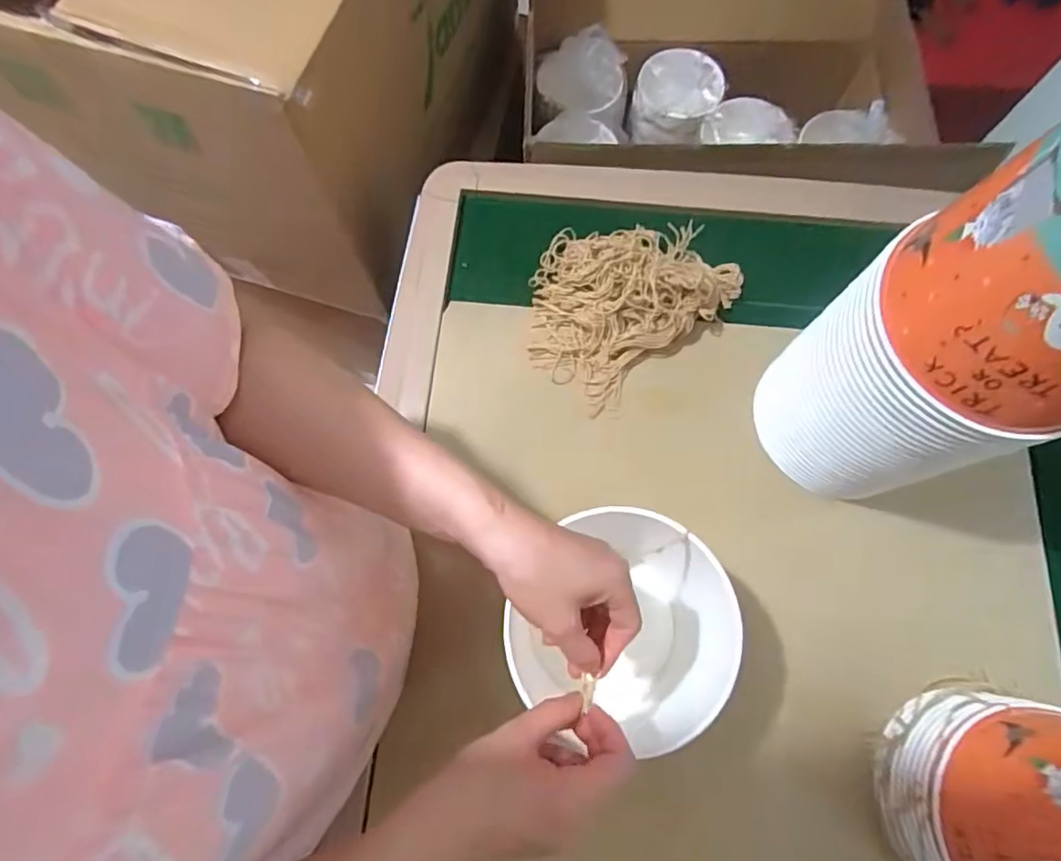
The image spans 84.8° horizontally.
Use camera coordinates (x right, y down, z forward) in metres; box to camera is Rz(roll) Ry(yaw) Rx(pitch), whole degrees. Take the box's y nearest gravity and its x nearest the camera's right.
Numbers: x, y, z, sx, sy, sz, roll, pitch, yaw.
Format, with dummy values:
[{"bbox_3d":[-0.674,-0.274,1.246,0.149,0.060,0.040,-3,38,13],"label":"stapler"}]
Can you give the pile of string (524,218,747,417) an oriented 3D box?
[{"bbox_3d":[0.098,-0.155,0.607,0.233,0.053,0.171,-38,77,-11],"label":"pile of string"}]

